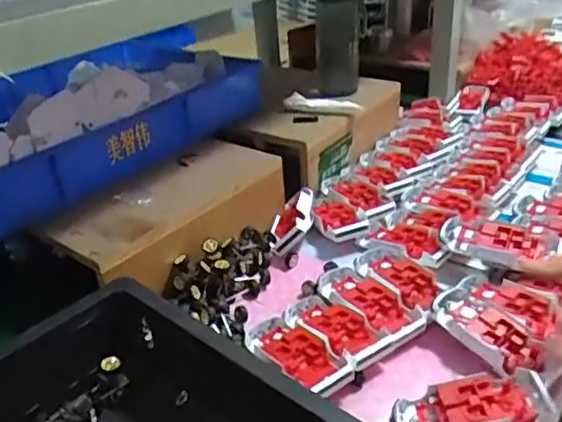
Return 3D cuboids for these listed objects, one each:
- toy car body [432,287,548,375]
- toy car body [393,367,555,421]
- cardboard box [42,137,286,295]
[{"bbox_3d":[0.207,0.117,0.575,0.055,0.023,0.109,-24,37,-29],"label":"toy car body"},{"bbox_3d":[0.166,0.173,0.503,0.133,0.021,0.056,-15,31,5],"label":"toy car body"},{"bbox_3d":[-0.133,0.009,0.739,0.147,0.089,0.297,17,38,33],"label":"cardboard box"}]

